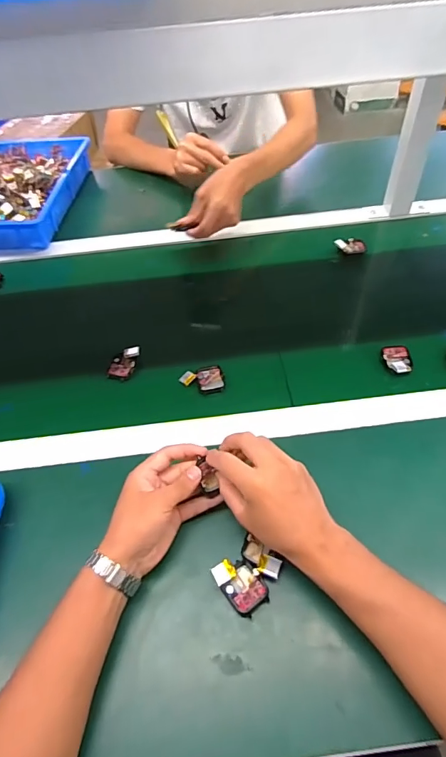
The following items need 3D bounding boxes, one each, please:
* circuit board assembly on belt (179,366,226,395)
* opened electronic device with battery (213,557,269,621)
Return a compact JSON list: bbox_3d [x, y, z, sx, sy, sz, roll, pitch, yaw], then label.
[{"bbox_3d":[-0.028,0.002,0.593,0.059,0.011,0.039,-7,52,-2],"label":"circuit board assembly on belt"},{"bbox_3d":[0.018,0.206,0.430,0.038,0.014,0.054,-37,58,-23],"label":"opened electronic device with battery"}]

